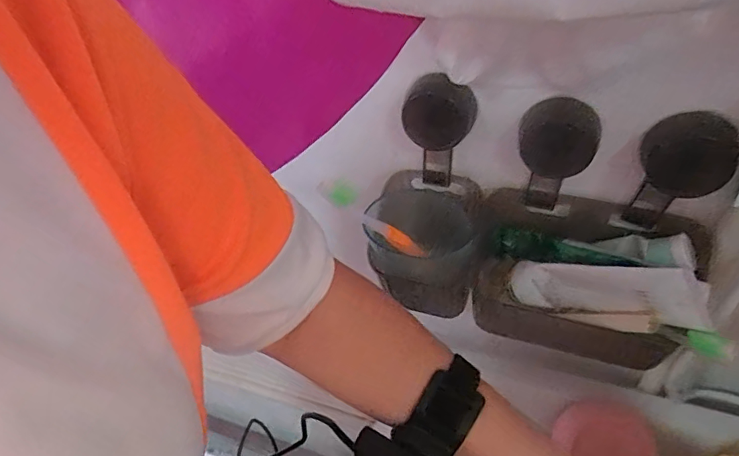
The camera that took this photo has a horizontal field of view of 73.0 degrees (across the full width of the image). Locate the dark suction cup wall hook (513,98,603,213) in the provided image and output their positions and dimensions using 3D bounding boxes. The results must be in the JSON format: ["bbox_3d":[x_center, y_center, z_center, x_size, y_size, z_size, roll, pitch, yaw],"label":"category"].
[{"bbox_3d":[0.147,-0.050,0.403,0.058,0.101,0.028,10,46,18],"label":"dark suction cup wall hook"}]

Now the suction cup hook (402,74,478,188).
[{"bbox_3d":[0.058,-0.077,0.420,0.061,0.112,0.019,30,55,33],"label":"suction cup hook"}]

